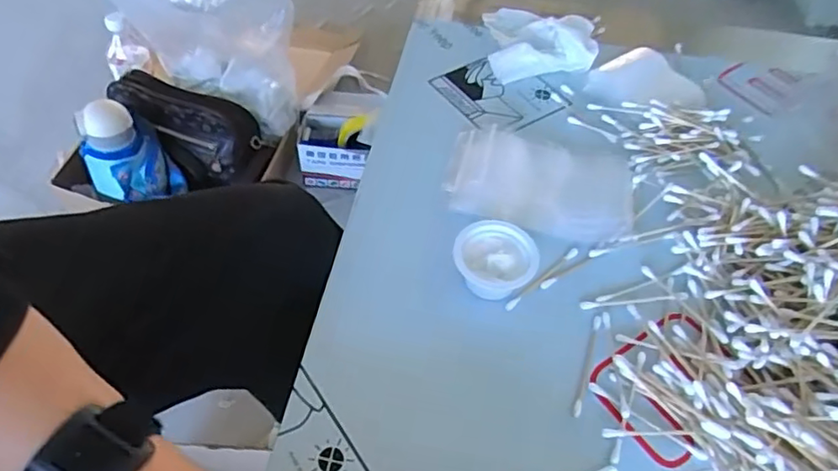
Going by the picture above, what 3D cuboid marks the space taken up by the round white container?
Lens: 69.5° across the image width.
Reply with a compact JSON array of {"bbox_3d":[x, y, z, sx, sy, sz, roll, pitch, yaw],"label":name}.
[{"bbox_3d":[0.051,0.016,0.403,0.052,0.023,0.048,2,53,-2],"label":"round white container"}]

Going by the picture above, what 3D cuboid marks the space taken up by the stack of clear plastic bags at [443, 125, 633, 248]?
[{"bbox_3d":[0.092,-0.042,0.463,0.139,0.015,0.094,14,53,7],"label":"stack of clear plastic bags"}]

